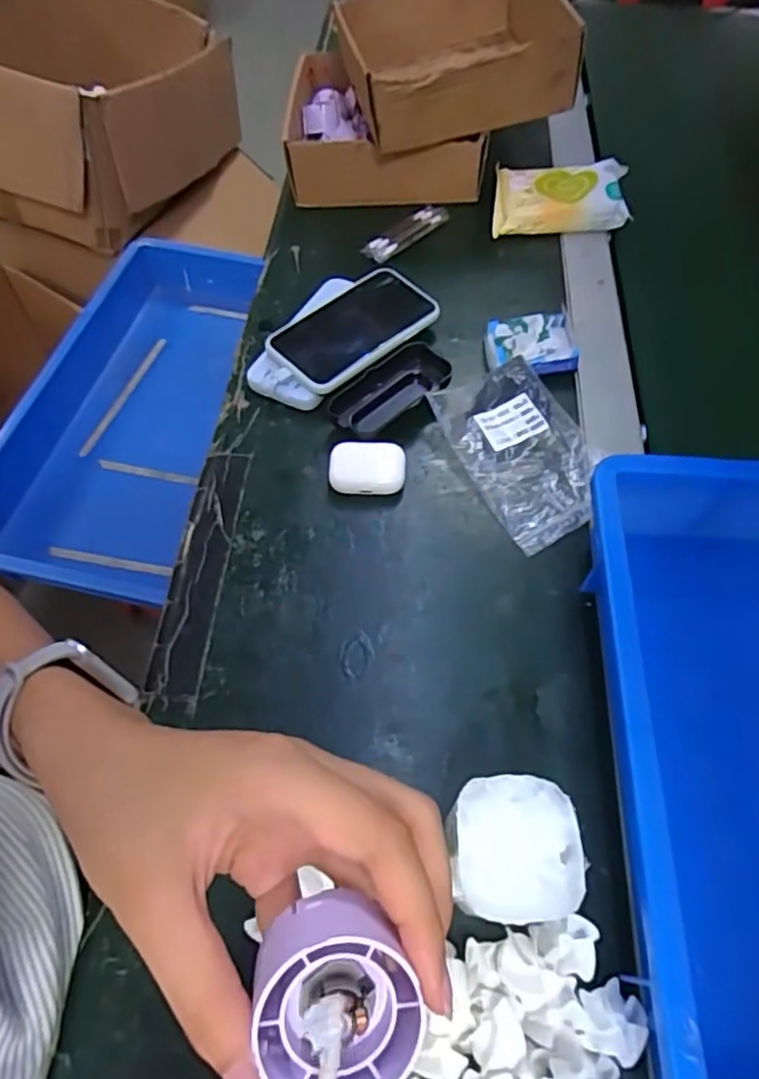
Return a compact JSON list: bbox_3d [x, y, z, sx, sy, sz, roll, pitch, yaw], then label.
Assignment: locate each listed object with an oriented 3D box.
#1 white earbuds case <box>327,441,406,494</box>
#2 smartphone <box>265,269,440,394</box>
[{"bbox_3d":[-0.010,-0.056,0.507,0.059,0.022,0.039,5,59,2],"label":"white earbuds case"},{"bbox_3d":[-0.024,-0.189,0.569,0.083,0.014,0.149,39,68,20],"label":"smartphone"}]

